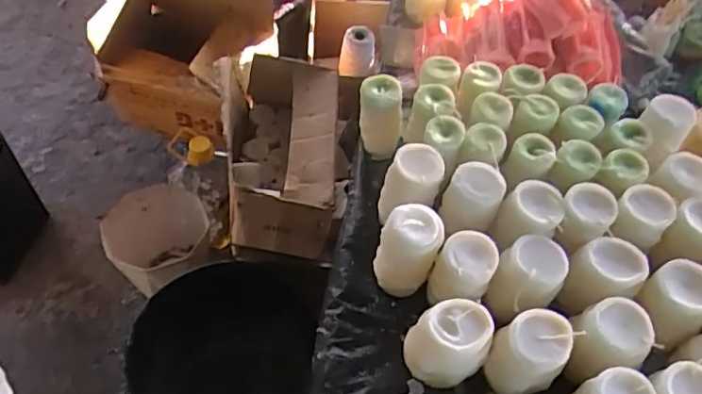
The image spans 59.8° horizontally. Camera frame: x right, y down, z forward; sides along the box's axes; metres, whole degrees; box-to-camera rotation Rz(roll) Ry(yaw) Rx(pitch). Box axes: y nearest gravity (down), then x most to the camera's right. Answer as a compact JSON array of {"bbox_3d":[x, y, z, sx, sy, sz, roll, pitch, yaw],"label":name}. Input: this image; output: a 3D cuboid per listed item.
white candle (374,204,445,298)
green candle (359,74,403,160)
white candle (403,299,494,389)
[{"bbox_3d":[0.063,0.060,0.683,0.064,0.103,0.057,16,54,8],"label":"white candle"},{"bbox_3d":[0.040,-0.103,0.814,0.048,0.115,0.046,2,53,-3],"label":"green candle"},{"bbox_3d":[0.100,0.151,0.617,0.068,0.088,0.068,2,53,-3],"label":"white candle"}]

